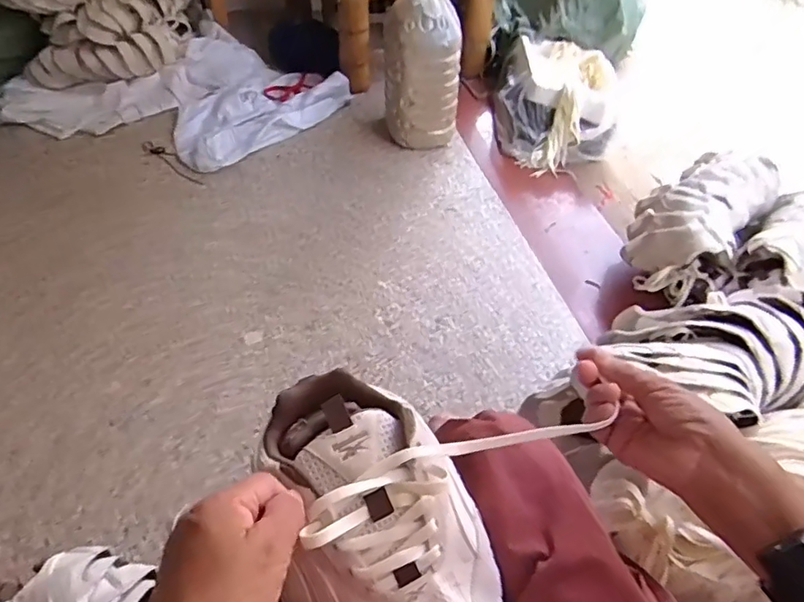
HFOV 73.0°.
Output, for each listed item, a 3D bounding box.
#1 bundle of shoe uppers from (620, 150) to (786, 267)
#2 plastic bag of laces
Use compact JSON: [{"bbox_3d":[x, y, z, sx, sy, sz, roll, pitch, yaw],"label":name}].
[{"bbox_3d":[0.620,-0.187,1.138,0.204,0.157,0.337,37,57,25],"label":"bundle of shoe uppers"},{"bbox_3d":[0.436,-0.563,1.537,0.350,0.180,0.461,12,50,8],"label":"plastic bag of laces"}]

